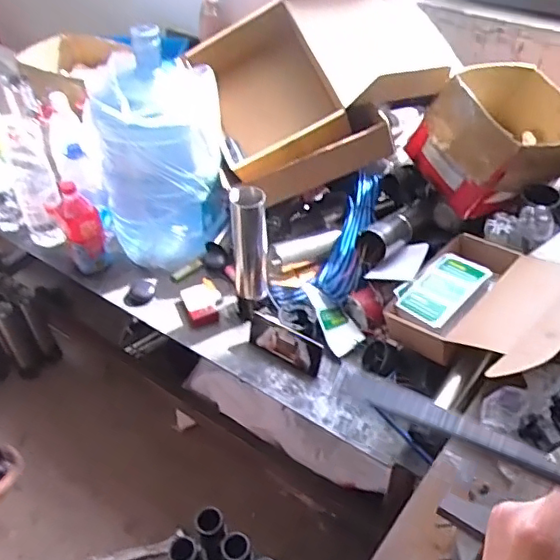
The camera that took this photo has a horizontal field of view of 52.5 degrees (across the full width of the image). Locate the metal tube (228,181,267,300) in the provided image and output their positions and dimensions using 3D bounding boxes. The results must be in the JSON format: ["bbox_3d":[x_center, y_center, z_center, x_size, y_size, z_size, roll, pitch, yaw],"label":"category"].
[{"bbox_3d":[-0.058,-0.065,1.105,0.066,0.237,0.058,-3,45,-2],"label":"metal tube"}]

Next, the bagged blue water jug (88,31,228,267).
[{"bbox_3d":[-0.259,-0.259,1.225,0.271,0.411,0.231,-7,45,-6],"label":"bagged blue water jug"}]

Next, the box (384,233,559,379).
[{"bbox_3d":[0.378,0.033,1.000,0.344,0.167,0.303,-31,52,-27],"label":"box"}]

